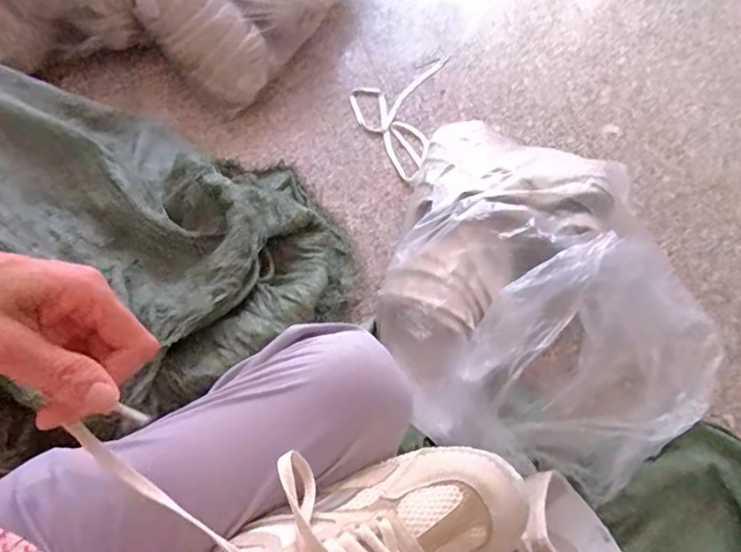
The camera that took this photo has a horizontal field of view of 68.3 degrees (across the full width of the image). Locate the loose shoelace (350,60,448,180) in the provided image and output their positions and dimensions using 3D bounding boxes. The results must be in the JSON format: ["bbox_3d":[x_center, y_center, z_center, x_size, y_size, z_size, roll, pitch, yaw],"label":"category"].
[{"bbox_3d":[0.044,-0.332,1.096,0.171,0.007,0.326,11,64,4],"label":"loose shoelace"}]

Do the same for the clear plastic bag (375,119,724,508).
[{"bbox_3d":[0.255,0.011,0.794,0.452,0.237,0.490,19,65,8],"label":"clear plastic bag"}]

